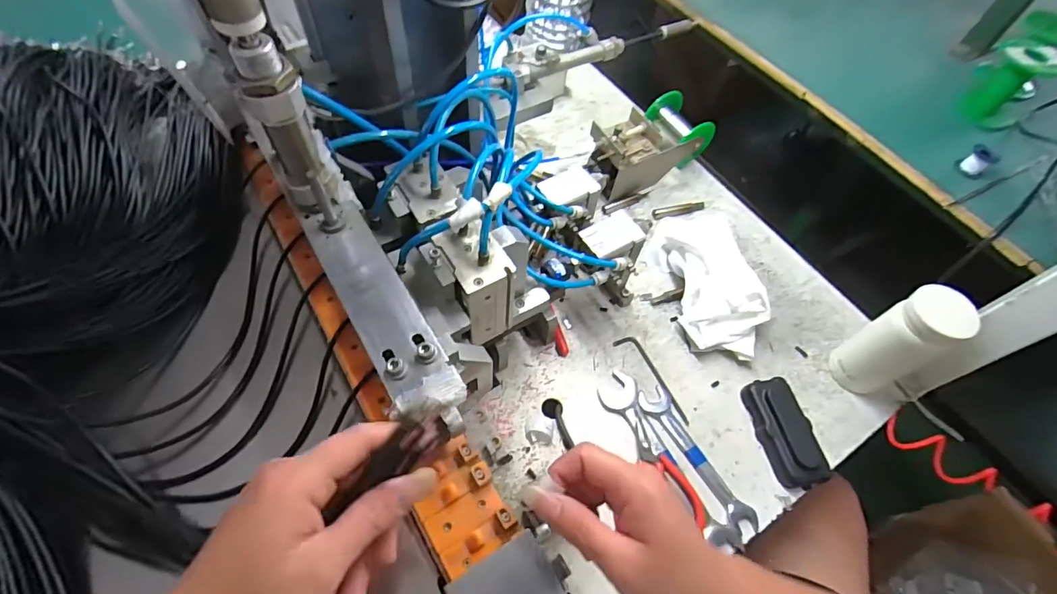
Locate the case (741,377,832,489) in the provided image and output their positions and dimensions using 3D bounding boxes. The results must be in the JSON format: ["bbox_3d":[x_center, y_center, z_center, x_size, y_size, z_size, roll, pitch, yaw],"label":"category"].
[{"bbox_3d":[0.263,0.136,0.491,0.054,0.023,0.107,-6,59,-8],"label":"case"}]

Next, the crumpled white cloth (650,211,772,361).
[{"bbox_3d":[0.212,-0.018,0.561,0.089,0.051,0.178,-7,60,-9],"label":"crumpled white cloth"}]

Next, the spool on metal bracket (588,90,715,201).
[{"bbox_3d":[0.157,-0.201,0.644,0.169,0.085,0.080,-27,65,-19],"label":"spool on metal bracket"}]

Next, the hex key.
[{"bbox_3d":[0.138,0.086,0.522,0.022,0.004,0.113,-30,66,-21],"label":"hex key"}]

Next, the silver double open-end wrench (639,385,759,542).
[{"bbox_3d":[0.168,0.159,0.480,0.030,0.004,0.155,-25,64,-18],"label":"silver double open-end wrench"}]

